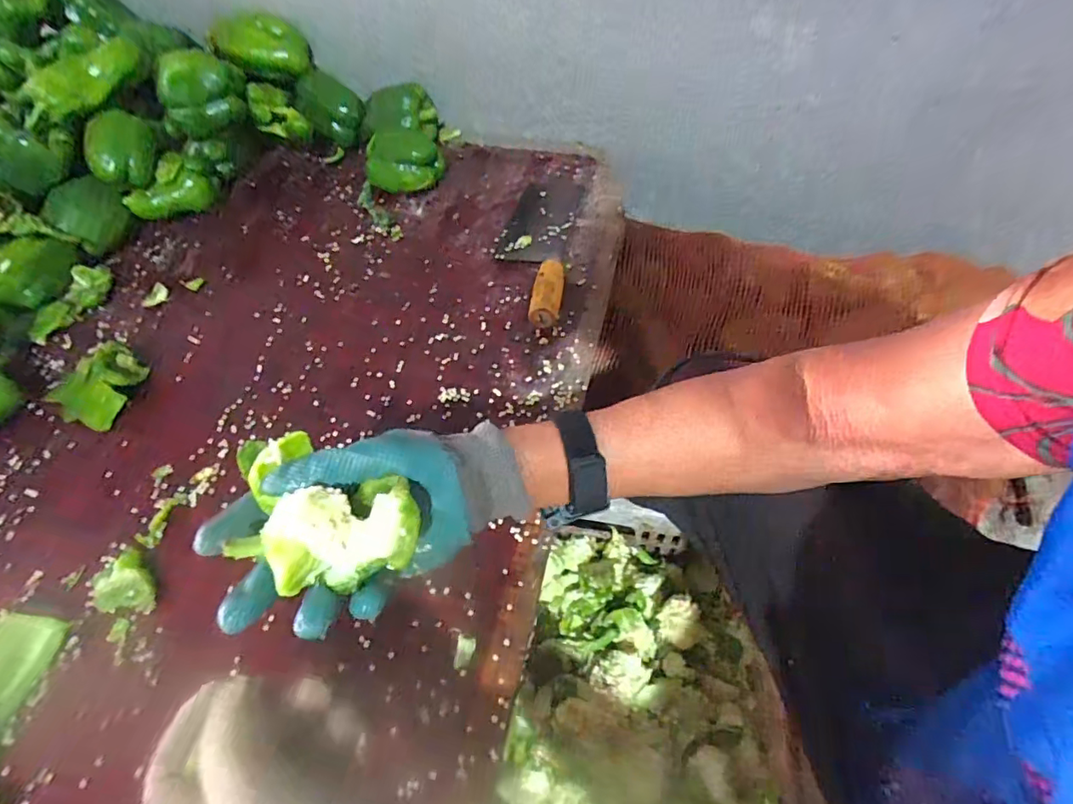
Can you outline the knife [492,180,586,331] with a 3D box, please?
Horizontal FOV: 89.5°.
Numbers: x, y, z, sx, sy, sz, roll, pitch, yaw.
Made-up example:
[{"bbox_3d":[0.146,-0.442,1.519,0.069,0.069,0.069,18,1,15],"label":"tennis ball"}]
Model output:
[{"bbox_3d":[0.000,-0.193,0.648,0.086,0.032,0.255,6,57,8],"label":"knife"}]

